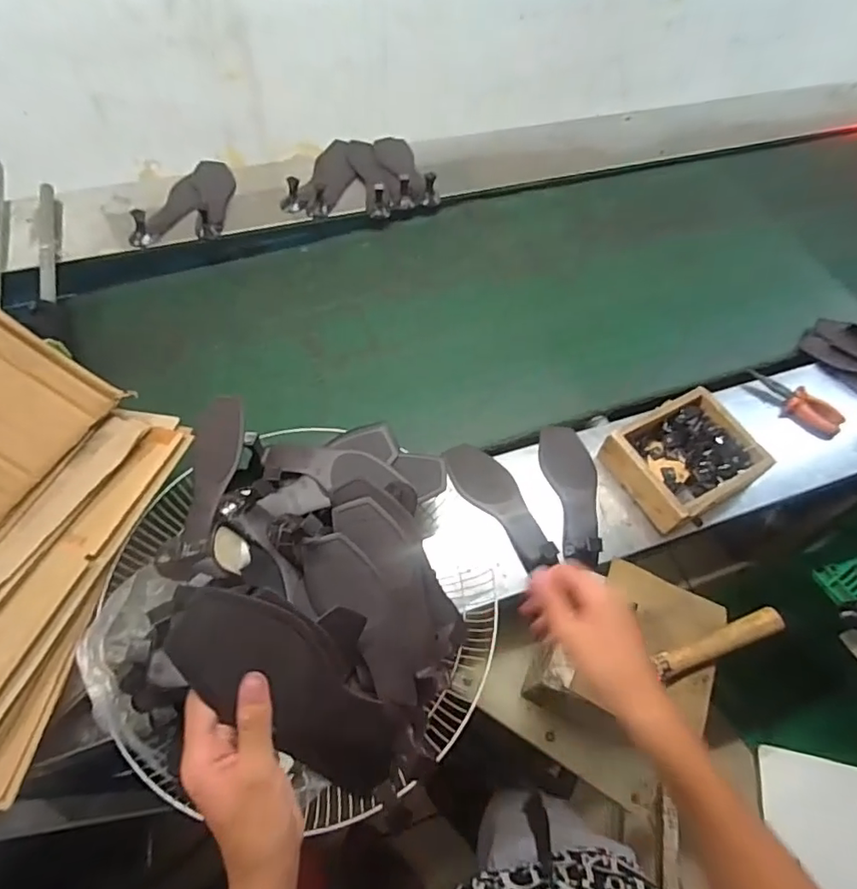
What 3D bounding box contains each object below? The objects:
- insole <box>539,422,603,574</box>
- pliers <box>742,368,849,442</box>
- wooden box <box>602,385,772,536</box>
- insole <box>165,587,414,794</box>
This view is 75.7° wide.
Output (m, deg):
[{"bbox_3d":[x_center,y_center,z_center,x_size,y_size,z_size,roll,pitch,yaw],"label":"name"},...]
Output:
[{"bbox_3d":[0.209,0.059,0.777,0.073,0.047,0.216,-2,59,-4],"label":"insole"},{"bbox_3d":[0.592,-0.069,0.898,0.160,0.038,0.058,38,64,18],"label":"pliers"},{"bbox_3d":[0.367,0.020,0.791,0.184,0.056,0.156,-24,63,-16],"label":"wooden box"},{"bbox_3d":[-0.092,0.186,0.405,0.033,0.230,0.068,2,45,50],"label":"insole"}]

